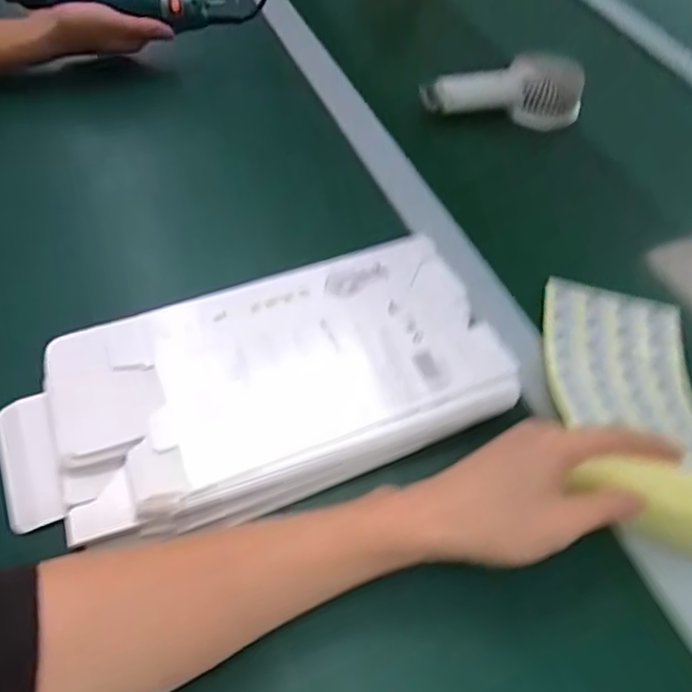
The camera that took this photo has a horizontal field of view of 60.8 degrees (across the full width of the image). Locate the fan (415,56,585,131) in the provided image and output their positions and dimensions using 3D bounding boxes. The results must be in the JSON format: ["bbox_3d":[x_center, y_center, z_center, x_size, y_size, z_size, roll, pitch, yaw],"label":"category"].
[{"bbox_3d":[0.163,-0.266,0.617,0.171,0.065,0.032,-1,55,-6],"label":"fan"}]

